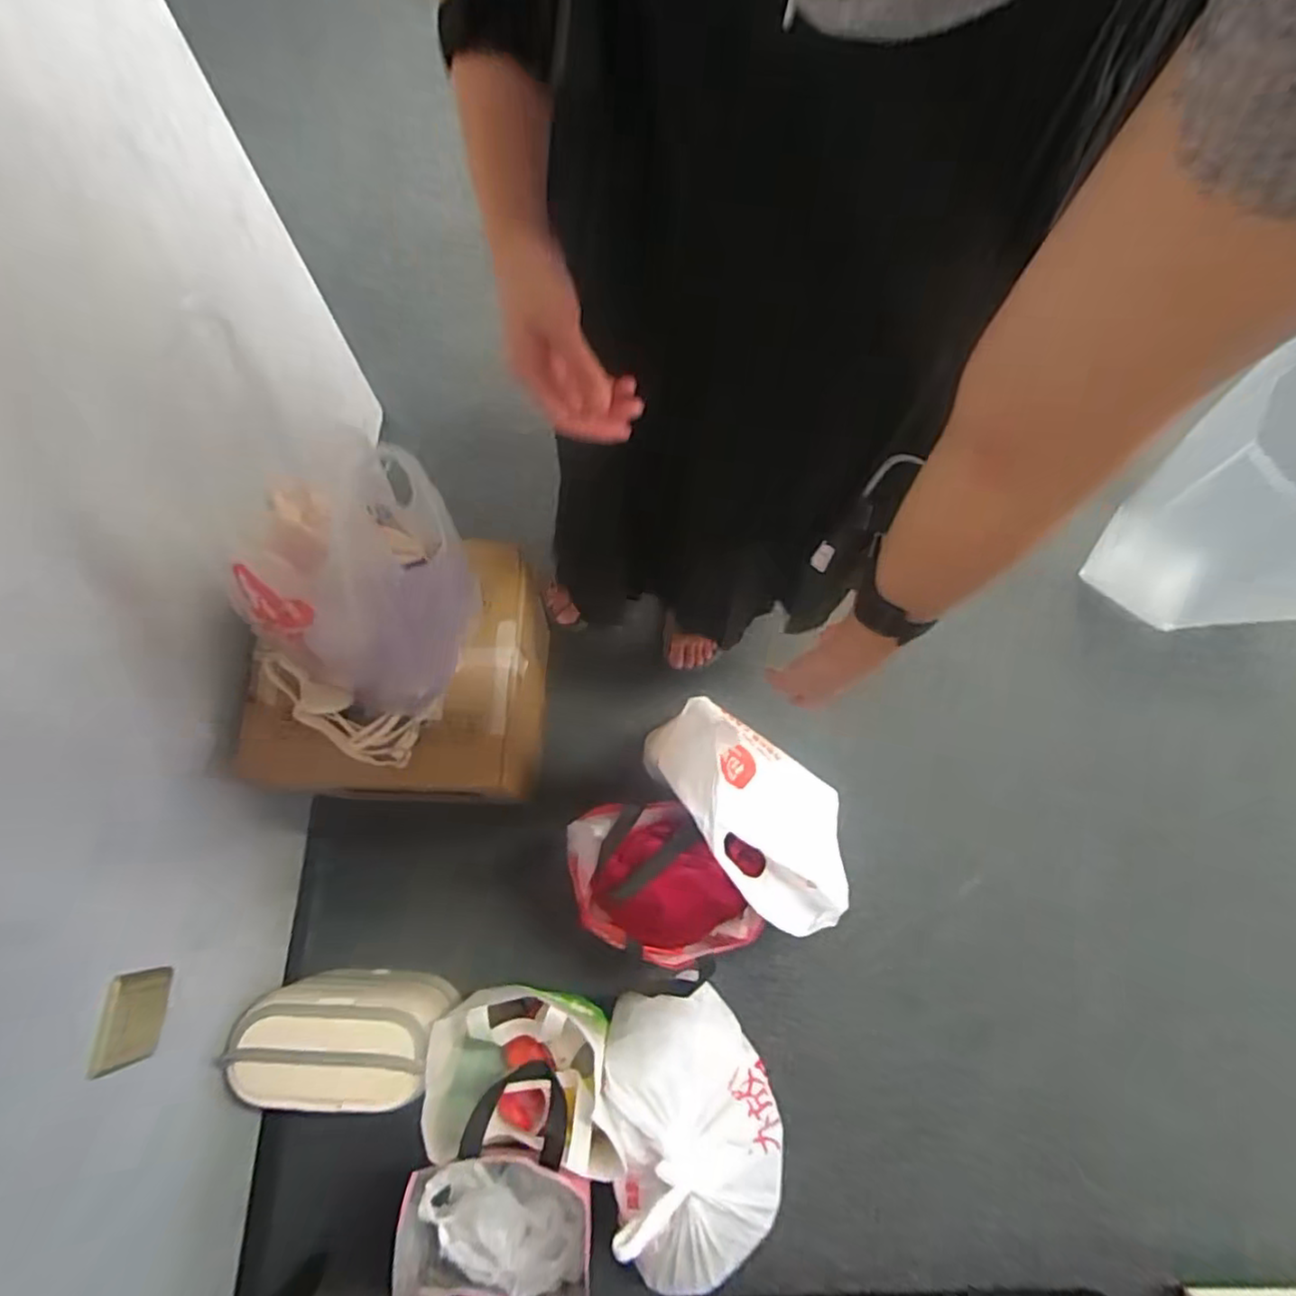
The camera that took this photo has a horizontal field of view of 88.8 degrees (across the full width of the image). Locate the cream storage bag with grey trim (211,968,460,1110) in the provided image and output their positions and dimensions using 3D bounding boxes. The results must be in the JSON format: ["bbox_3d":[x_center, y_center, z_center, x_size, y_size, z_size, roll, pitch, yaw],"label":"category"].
[{"bbox_3d":[-0.387,0.500,0.855,0.250,0.181,0.138,2,72,-2],"label":"cream storage bag with grey trim"}]

